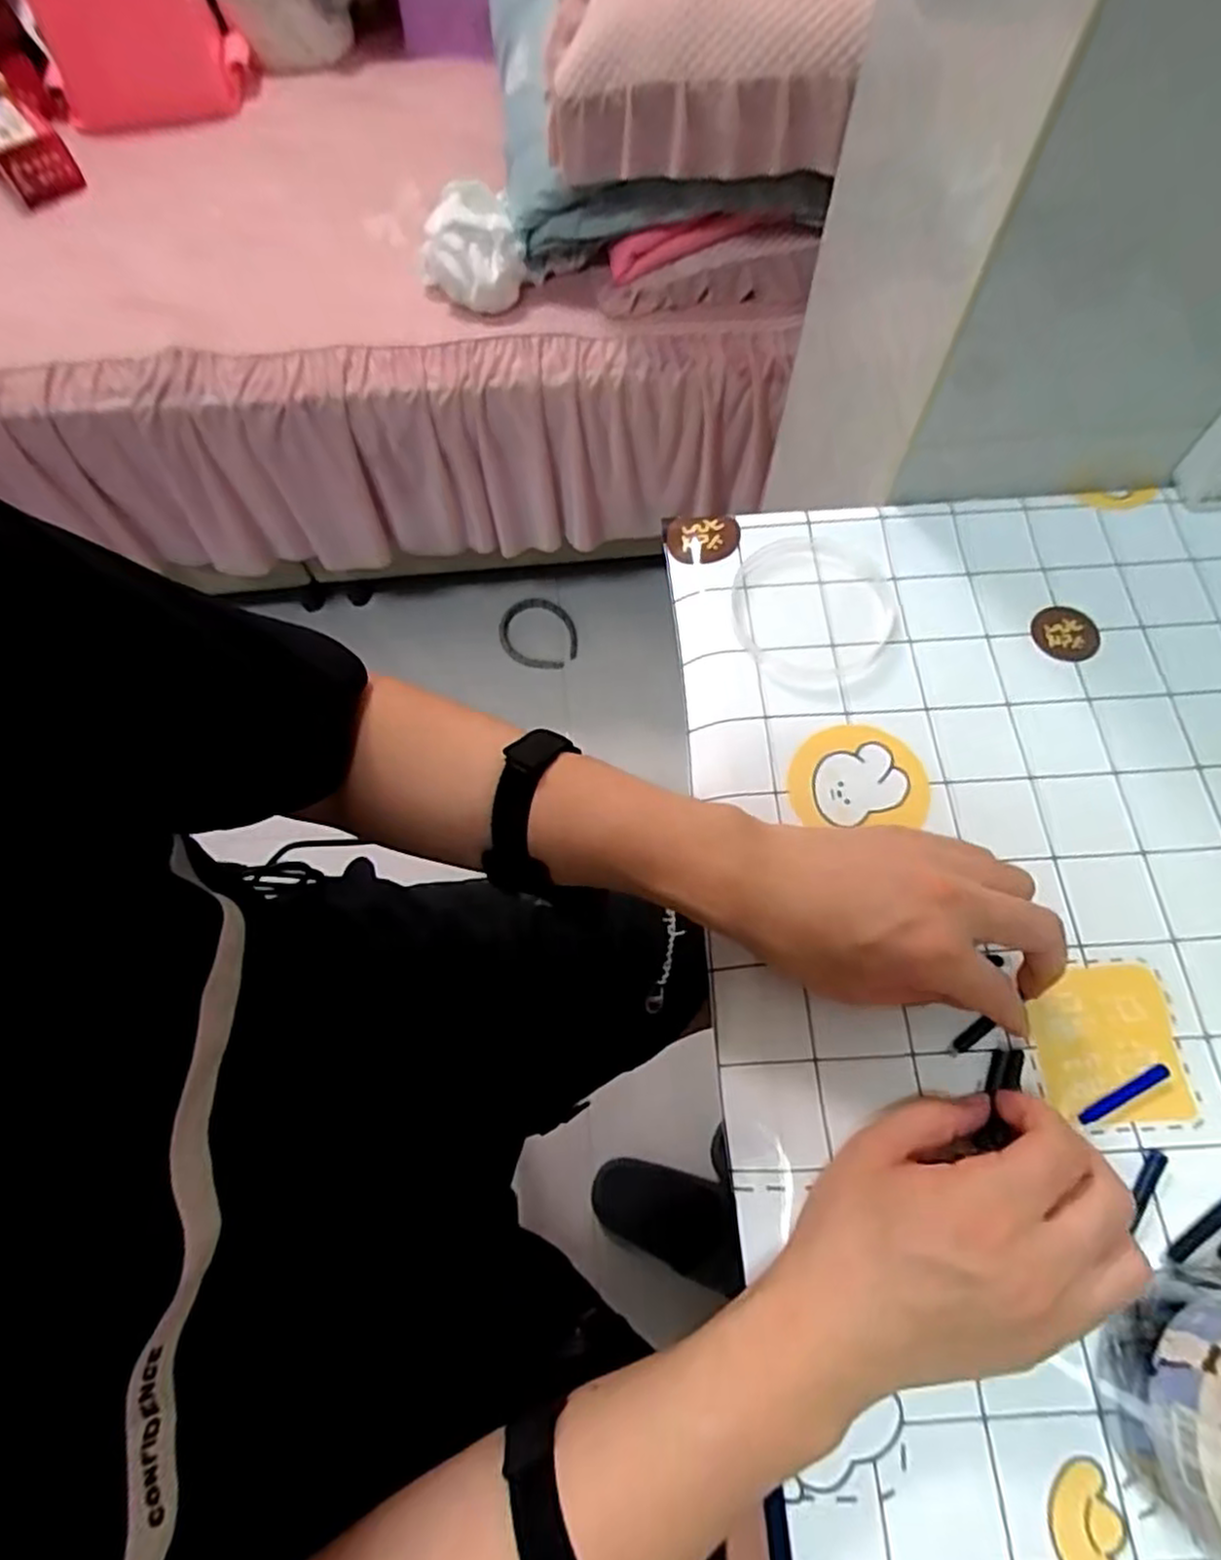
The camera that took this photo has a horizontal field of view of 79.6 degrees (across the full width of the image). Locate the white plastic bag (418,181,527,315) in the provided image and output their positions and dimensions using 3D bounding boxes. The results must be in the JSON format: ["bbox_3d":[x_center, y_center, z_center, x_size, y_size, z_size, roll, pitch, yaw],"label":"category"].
[{"bbox_3d":[-0.171,-0.656,0.904,0.132,0.082,0.118,-8,64,-4],"label":"white plastic bag"}]

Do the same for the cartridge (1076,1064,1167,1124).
[{"bbox_3d":[0.248,0.152,0.354,0.050,0.004,0.007,-26,69,-9],"label":"cartridge"}]

